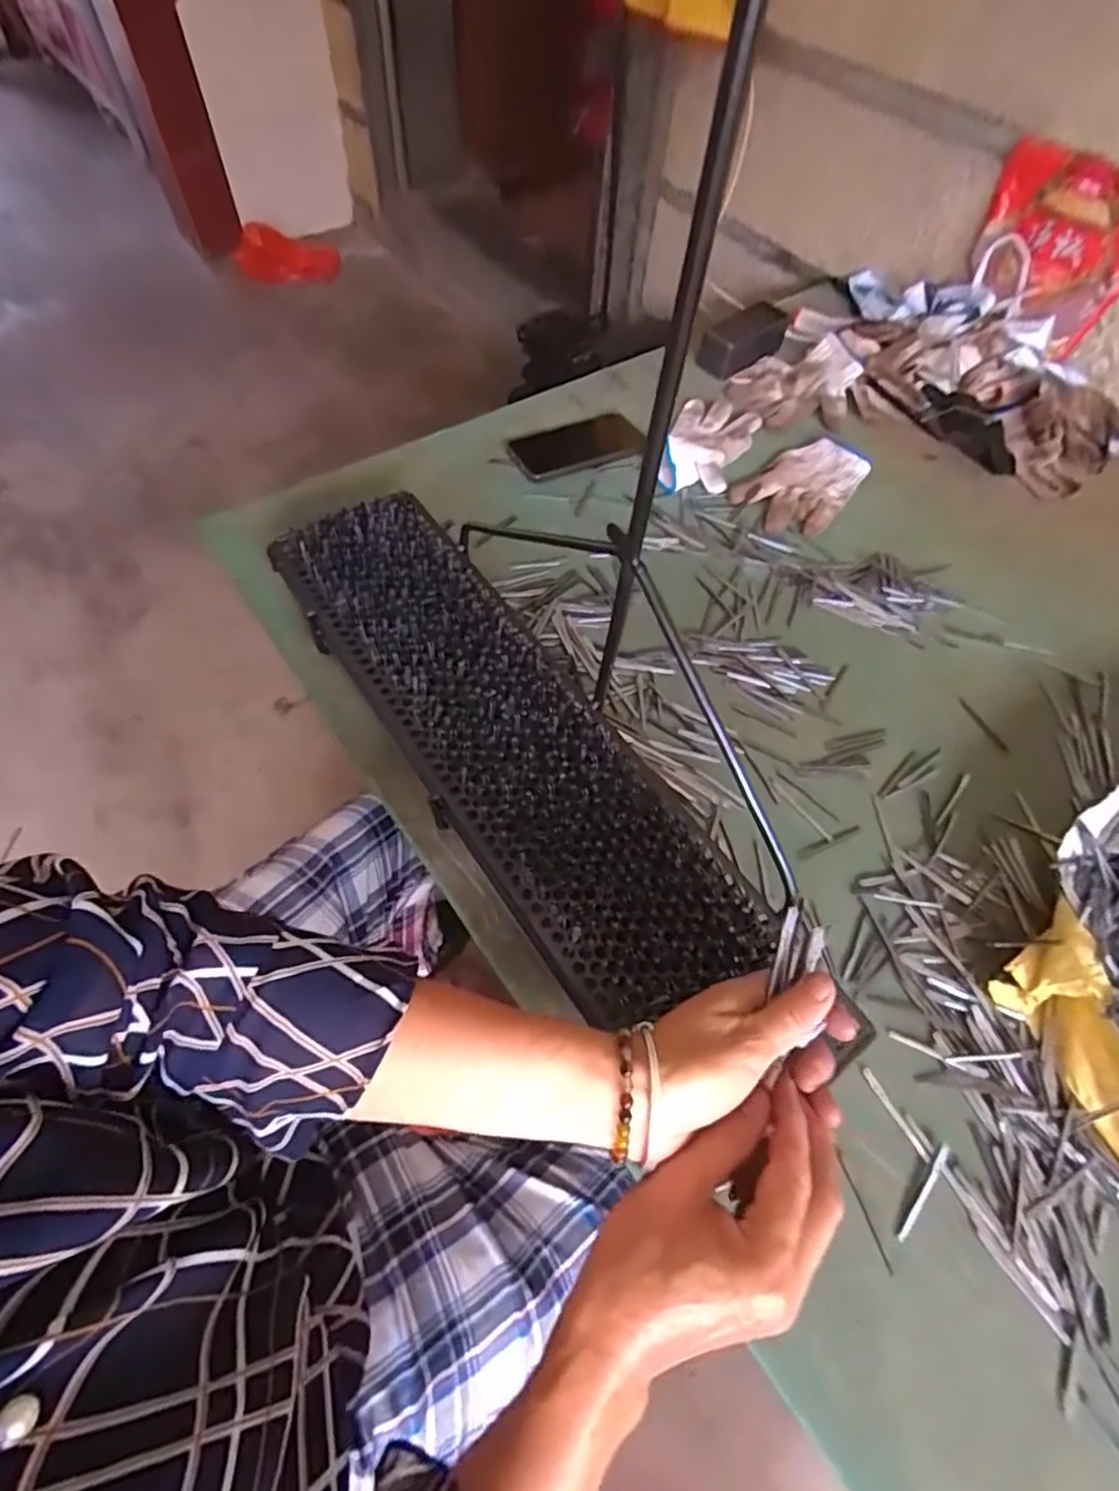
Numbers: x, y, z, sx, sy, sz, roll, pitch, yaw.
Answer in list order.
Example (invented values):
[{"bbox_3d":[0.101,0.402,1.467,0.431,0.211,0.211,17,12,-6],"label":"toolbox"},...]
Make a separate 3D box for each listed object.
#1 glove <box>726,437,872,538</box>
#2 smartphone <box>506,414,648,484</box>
[{"bbox_3d":[0.294,-0.313,0.765,0.109,0.015,0.180,40,66,17],"label":"glove"},{"bbox_3d":[0.019,-0.355,0.762,0.151,0.013,0.078,-21,69,-9],"label":"smartphone"}]

